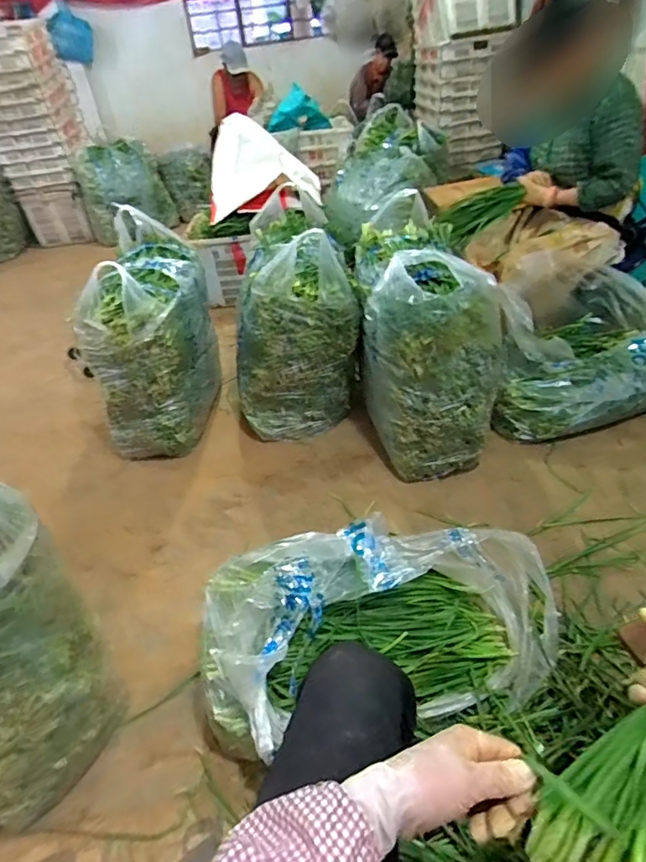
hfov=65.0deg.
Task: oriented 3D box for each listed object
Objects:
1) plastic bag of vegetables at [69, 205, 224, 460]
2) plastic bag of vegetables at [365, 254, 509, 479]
[{"bbox_3d":[-0.544,-0.302,1.683,0.355,0.597,0.515,-10,38,-3],"label":"plastic bag of vegetables"},{"bbox_3d":[0.292,-0.175,1.393,0.320,0.585,0.297,-10,38,-3],"label":"plastic bag of vegetables"}]

